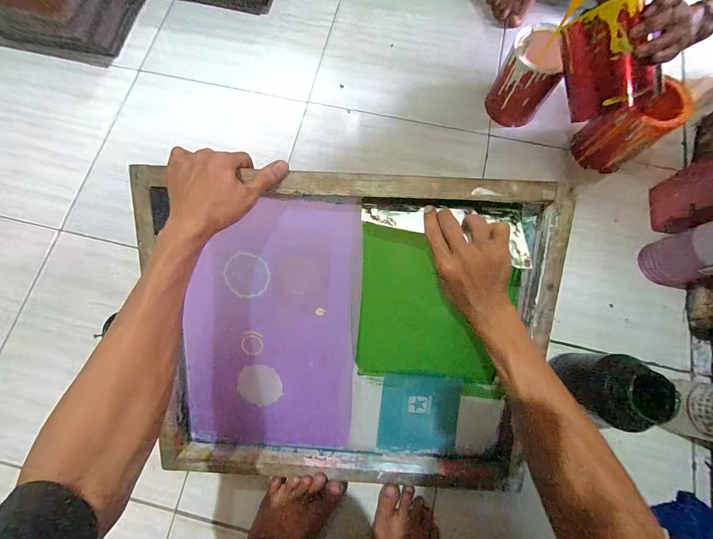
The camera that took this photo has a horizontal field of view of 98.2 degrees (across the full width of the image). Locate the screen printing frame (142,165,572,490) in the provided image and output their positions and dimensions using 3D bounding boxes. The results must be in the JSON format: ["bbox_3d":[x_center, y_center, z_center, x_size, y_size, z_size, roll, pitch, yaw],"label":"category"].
[{"bbox_3d":[-0.014,0.095,0.443,0.532,0.052,0.437,3,102,2],"label":"screen printing frame"}]

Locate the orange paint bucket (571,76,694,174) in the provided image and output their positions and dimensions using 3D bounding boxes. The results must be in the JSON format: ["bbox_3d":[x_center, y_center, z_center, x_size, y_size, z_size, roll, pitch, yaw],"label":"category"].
[{"bbox_3d":[0.496,-0.259,0.571,0.102,0.149,0.098,0,76,-1],"label":"orange paint bucket"}]

